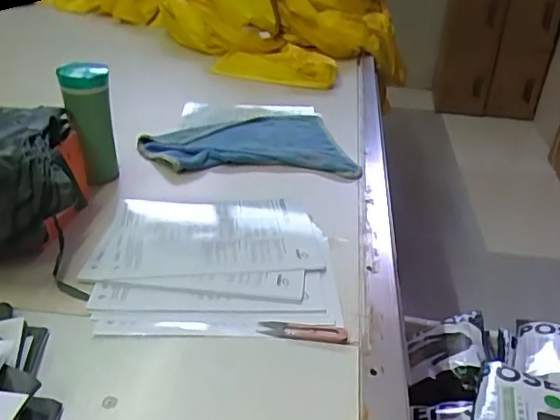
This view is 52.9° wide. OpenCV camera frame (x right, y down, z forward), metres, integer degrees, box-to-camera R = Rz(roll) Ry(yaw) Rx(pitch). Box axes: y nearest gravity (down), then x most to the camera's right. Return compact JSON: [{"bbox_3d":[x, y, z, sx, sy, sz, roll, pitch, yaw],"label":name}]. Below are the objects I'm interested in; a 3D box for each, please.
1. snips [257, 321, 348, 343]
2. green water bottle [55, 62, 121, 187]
[{"bbox_3d":[0.025,0.138,0.640,0.099,0.006,0.025,7,33,6],"label":"snips"},{"bbox_3d":[-0.287,-0.123,0.860,0.068,0.186,0.070,-10,35,-20],"label":"green water bottle"}]

